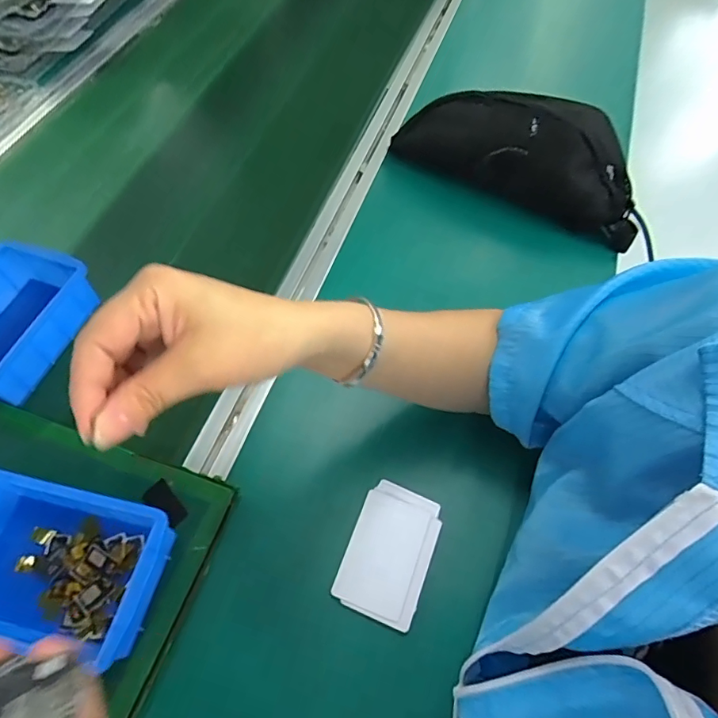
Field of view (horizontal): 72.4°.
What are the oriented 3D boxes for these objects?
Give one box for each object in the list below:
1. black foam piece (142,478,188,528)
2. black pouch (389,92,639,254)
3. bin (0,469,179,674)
[{"bbox_3d":[-0.155,0.116,0.392,0.039,0.004,0.021,41,65,19],"label":"black foam piece"},{"bbox_3d":[0.197,-0.252,0.566,0.295,0.090,0.130,29,62,14],"label":"black pouch"},{"bbox_3d":[-0.214,0.144,0.341,0.148,0.055,0.096,12,59,4],"label":"bin"}]

